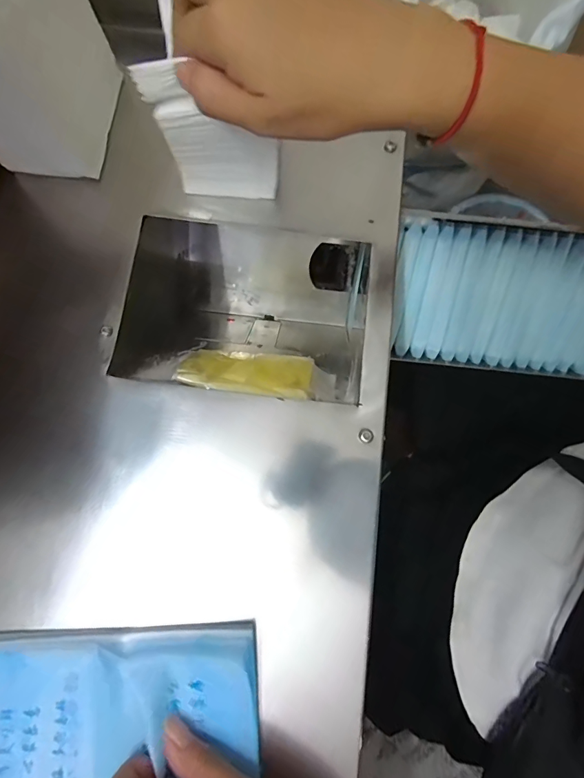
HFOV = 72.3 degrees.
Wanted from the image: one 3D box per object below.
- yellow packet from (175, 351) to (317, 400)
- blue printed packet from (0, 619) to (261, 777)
[{"bbox_3d":[-0.035,-0.009,0.311,0.101,0.065,0.018,7,121,-3],"label":"yellow packet"},{"bbox_3d":[-0.099,0.199,0.214,0.160,0.022,0.121,-1,77,-2],"label":"blue printed packet"}]

